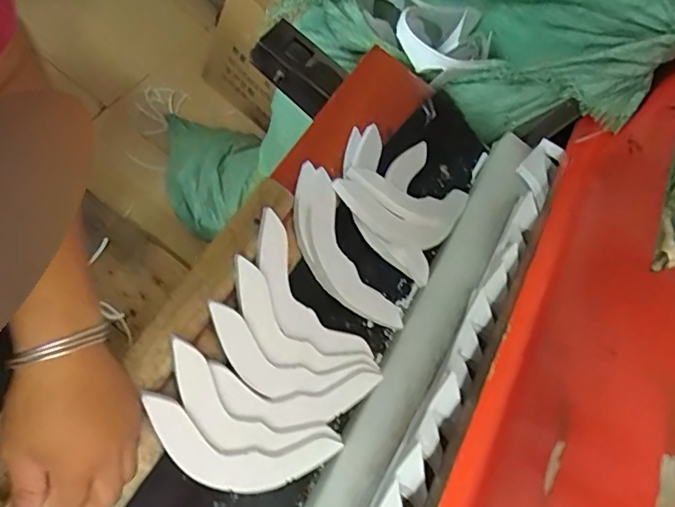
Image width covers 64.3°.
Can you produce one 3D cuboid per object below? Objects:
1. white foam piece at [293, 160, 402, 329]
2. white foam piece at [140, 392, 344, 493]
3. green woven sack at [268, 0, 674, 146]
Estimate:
[{"bbox_3d":[0.000,0.001,0.581,0.067,0.027,0.199,-29,92,-15],"label":"white foam piece"},{"bbox_3d":[-0.086,0.174,0.467,0.189,0.029,0.055,27,54,-29],"label":"white foam piece"},{"bbox_3d":[0.179,-0.336,0.756,0.541,0.204,0.243,29,64,18],"label":"green woven sack"}]

